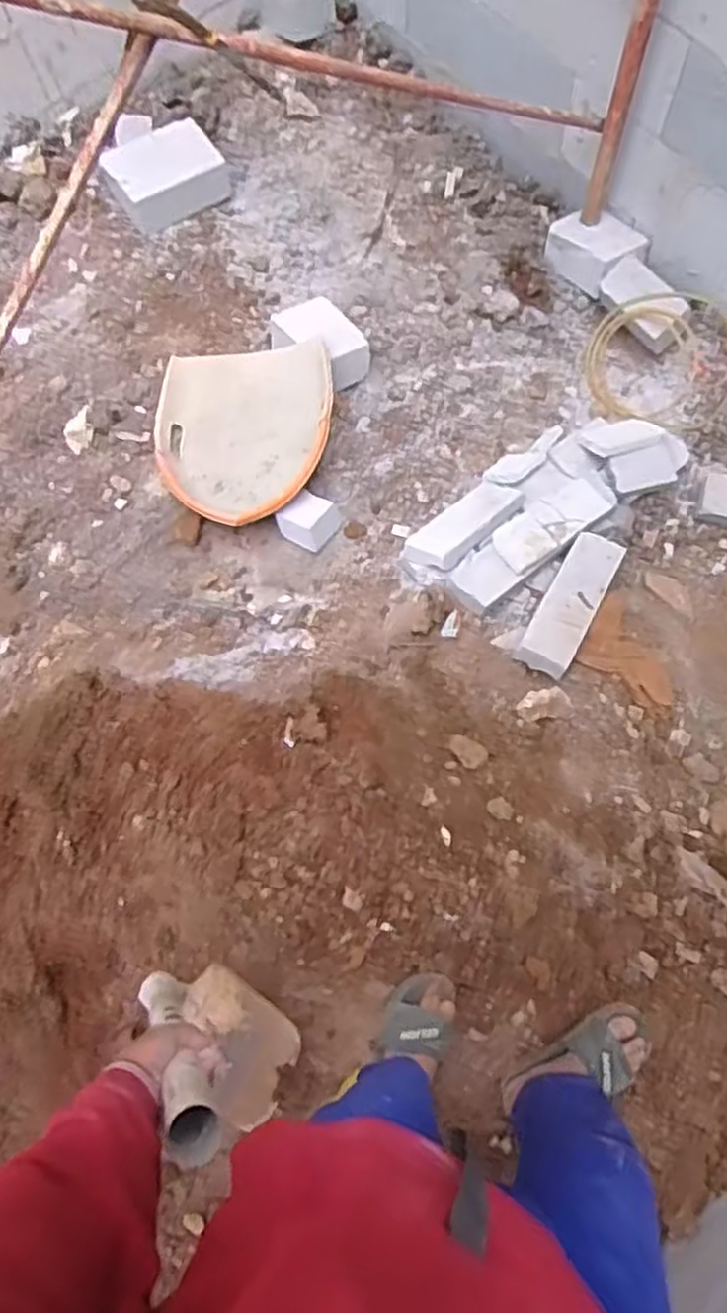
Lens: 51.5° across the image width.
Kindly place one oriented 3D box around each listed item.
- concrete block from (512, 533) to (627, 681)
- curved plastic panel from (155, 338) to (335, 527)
[{"bbox_3d":[0.416,-0.103,1.525,0.105,0.064,0.309,28,76,12],"label":"concrete block"},{"bbox_3d":[-0.270,-0.493,1.687,0.404,0.113,0.381,-1,98,4],"label":"curved plastic panel"}]

